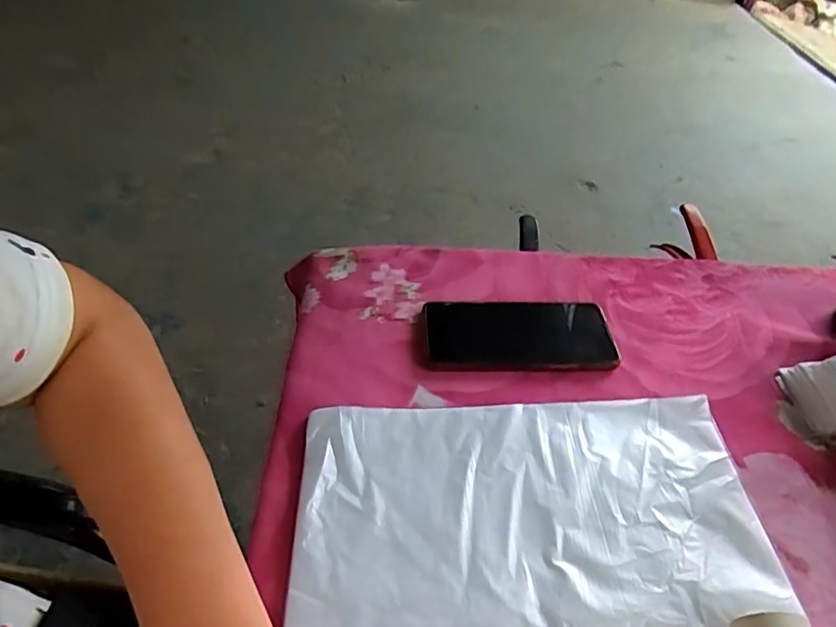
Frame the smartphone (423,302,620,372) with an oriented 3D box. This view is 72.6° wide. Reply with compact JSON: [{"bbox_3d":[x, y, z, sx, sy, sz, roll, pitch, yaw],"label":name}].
[{"bbox_3d":[0.088,0.017,0.502,0.159,0.016,0.080,1,44,-2],"label":"smartphone"}]

